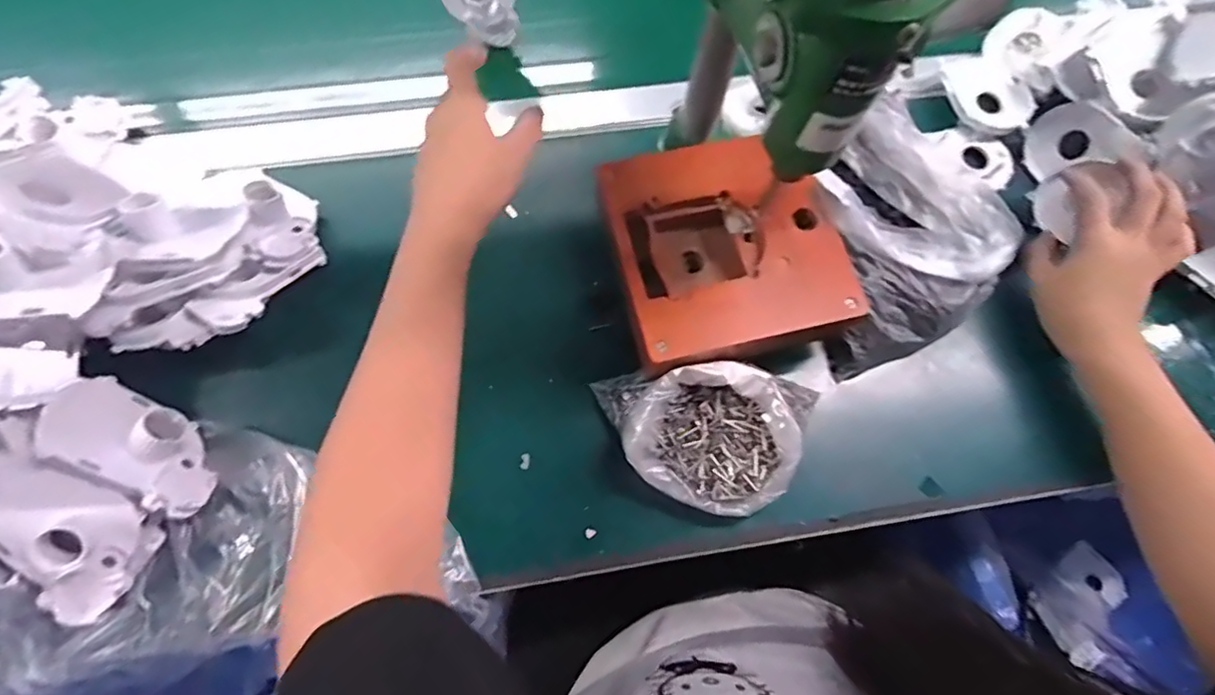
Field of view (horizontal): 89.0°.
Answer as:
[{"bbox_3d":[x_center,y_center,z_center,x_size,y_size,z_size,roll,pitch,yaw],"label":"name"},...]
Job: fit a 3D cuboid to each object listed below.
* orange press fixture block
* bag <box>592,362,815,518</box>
[{"bbox_3d":[0.081,-0.065,0.445,0.160,0.055,0.159,-11,73,-6],"label":"orange press fixture block"},{"bbox_3d":[0.070,0.064,0.425,0.154,0.056,0.095,3,72,-2],"label":"bag"}]

